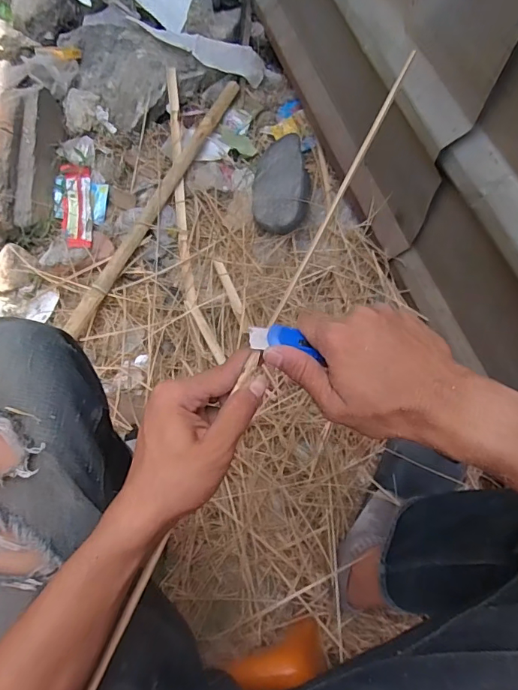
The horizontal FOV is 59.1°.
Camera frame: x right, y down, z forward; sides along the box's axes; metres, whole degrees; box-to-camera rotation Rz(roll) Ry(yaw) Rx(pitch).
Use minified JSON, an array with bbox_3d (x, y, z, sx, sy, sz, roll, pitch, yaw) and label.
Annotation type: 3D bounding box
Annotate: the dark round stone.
[{"bbox_3d":[0.049,-0.351,0.945,0.120,0.085,0.274,3,68,0],"label":"dark round stone"}]

